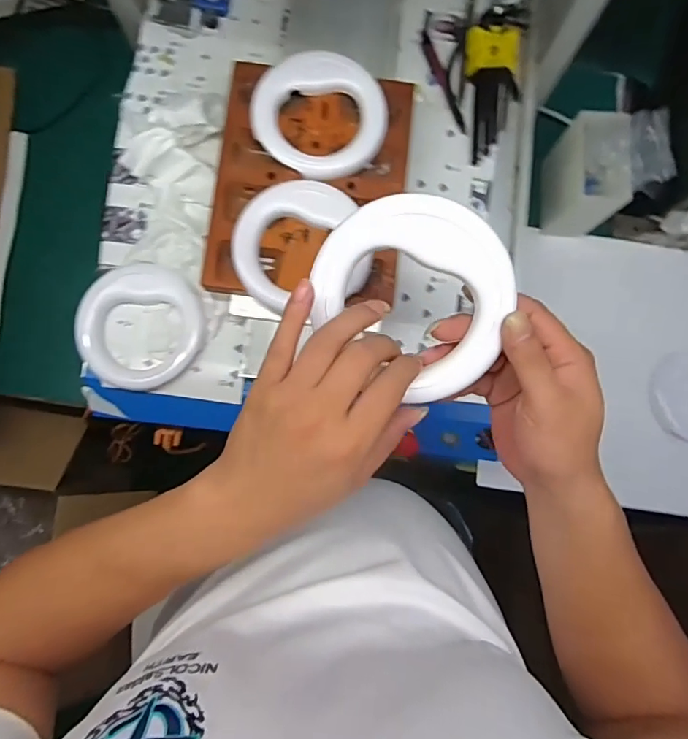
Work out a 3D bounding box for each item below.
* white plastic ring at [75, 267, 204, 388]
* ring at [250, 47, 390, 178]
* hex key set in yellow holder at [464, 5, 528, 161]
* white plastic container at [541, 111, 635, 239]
[{"bbox_3d":[-0.214,-0.046,0.542,0.130,0.013,0.131,0,85,-2],"label":"white plastic ring"},{"bbox_3d":[-0.026,-0.255,0.514,0.136,0.018,0.119,32,85,1],"label":"ring"},{"bbox_3d":[0.170,-0.323,0.576,0.060,0.032,0.163,1,85,-2],"label":"hex key set in yellow holder"},{"bbox_3d":[0.320,-0.259,0.681,0.067,0.135,0.117,-2,85,-2],"label":"white plastic container"}]

